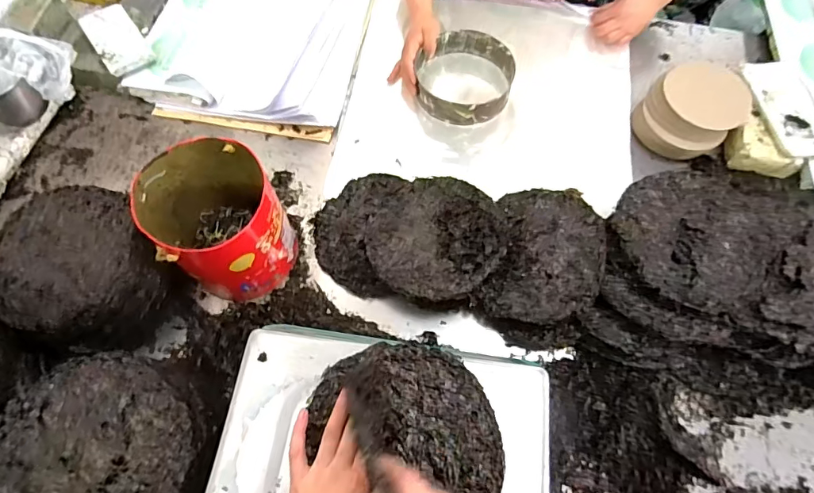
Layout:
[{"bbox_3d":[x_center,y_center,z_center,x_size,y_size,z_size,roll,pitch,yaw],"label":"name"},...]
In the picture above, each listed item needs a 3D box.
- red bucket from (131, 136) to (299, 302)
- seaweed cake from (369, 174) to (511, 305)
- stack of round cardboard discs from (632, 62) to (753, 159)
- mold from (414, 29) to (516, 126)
[{"bbox_3d":[-0.255,-0.029,0.651,0.161,0.174,0.176,1,66,-2],"label":"red bucket"},{"bbox_3d":[0.041,-0.018,0.670,0.186,0.022,0.188,-7,61,12],"label":"seaweed cake"},{"bbox_3d":[0.486,-0.230,0.797,0.147,0.096,0.140,-37,72,-17],"label":"stack of round cardboard discs"},{"bbox_3d":[0.105,-0.309,0.841,0.170,0.049,0.182,1,66,-2],"label":"mold"}]

